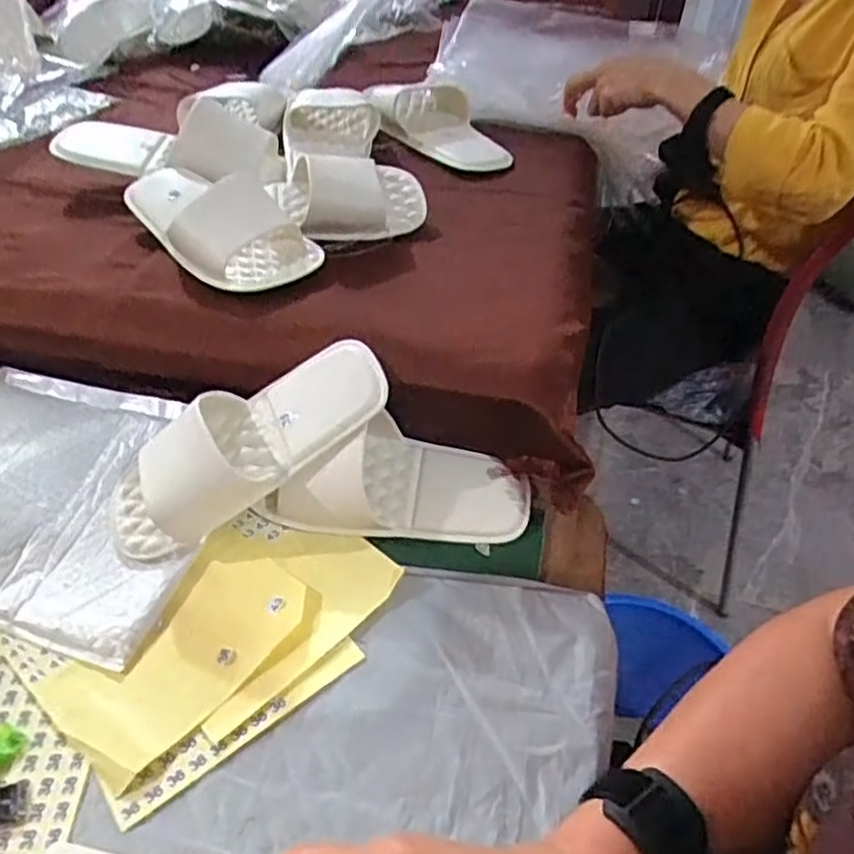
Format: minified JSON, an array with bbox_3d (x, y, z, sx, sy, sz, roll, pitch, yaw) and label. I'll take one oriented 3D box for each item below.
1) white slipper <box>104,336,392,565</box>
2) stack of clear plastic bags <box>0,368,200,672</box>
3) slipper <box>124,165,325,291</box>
[{"bbox_3d":[-0.144,0.006,0.520,0.235,0.061,0.092,-34,52,-7],"label":"white slipper"},{"bbox_3d":[-0.300,0.049,0.549,0.282,0.034,0.207,15,46,13],"label":"stack of clear plastic bags"},{"bbox_3d":[-0.196,-0.198,0.644,0.100,0.059,0.218,-33,54,-30],"label":"slipper"}]

